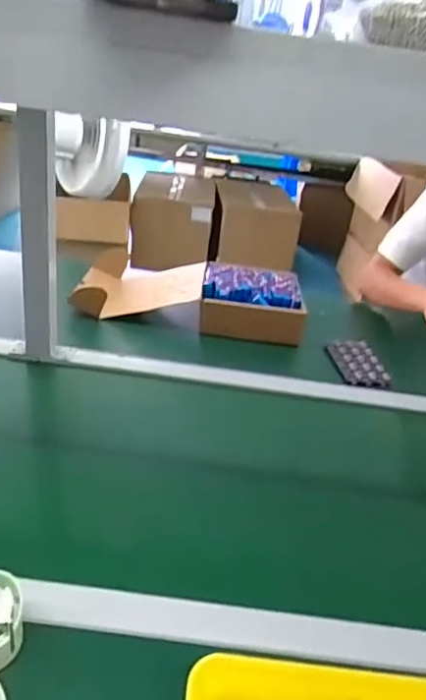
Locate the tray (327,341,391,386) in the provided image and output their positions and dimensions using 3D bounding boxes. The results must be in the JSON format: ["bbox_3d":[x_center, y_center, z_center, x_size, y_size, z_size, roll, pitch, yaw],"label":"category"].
[{"bbox_3d":[0.263,0.022,1.001,0.087,0.024,0.136,2,30,-10],"label":"tray"}]

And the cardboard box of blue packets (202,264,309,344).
[{"bbox_3d":[0.076,-0.090,1.080,0.196,0.081,0.186,9,30,1],"label":"cardboard box of blue packets"}]

